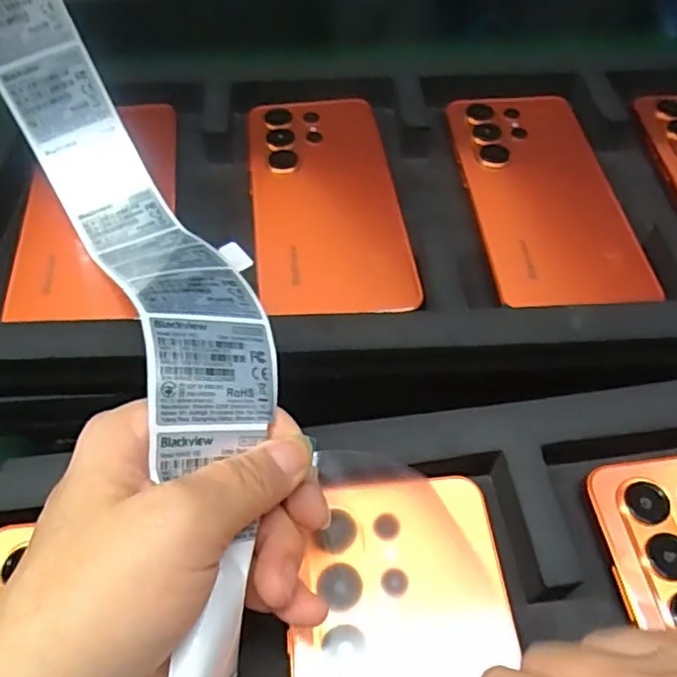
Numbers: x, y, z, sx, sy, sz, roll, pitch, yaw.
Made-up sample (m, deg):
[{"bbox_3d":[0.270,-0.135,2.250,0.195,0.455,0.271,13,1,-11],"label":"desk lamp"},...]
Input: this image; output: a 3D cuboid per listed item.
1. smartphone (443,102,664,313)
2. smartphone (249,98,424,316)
[{"bbox_3d":[0.109,-0.081,0.326,0.076,0.005,0.157,-4,55,-2],"label":"smartphone"},{"bbox_3d":[-0.007,-0.078,0.320,0.075,0.010,0.162,-6,55,-3],"label":"smartphone"}]

